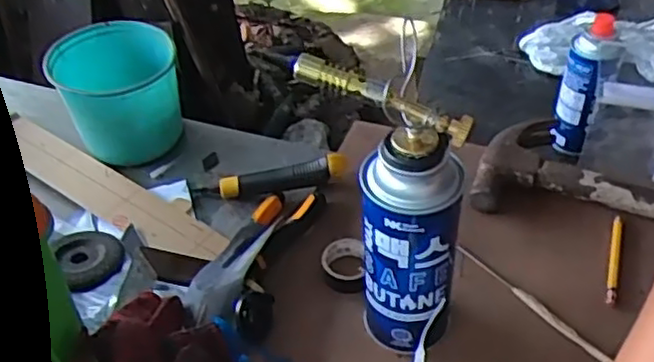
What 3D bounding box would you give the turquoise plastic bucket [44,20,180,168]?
[{"bbox_3d":[-0.217,-0.094,0.724,0.111,0.100,0.120,-1,44,1],"label":"turquoise plastic bucket"}]

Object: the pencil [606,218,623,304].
[{"bbox_3d":[0.240,0.064,0.567,0.009,0.008,0.093,13,46,16],"label":"pencil"}]

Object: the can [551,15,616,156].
[{"bbox_3d":[0.334,-0.126,0.897,0.044,0.193,0.045,-1,44,1],"label":"can"}]

